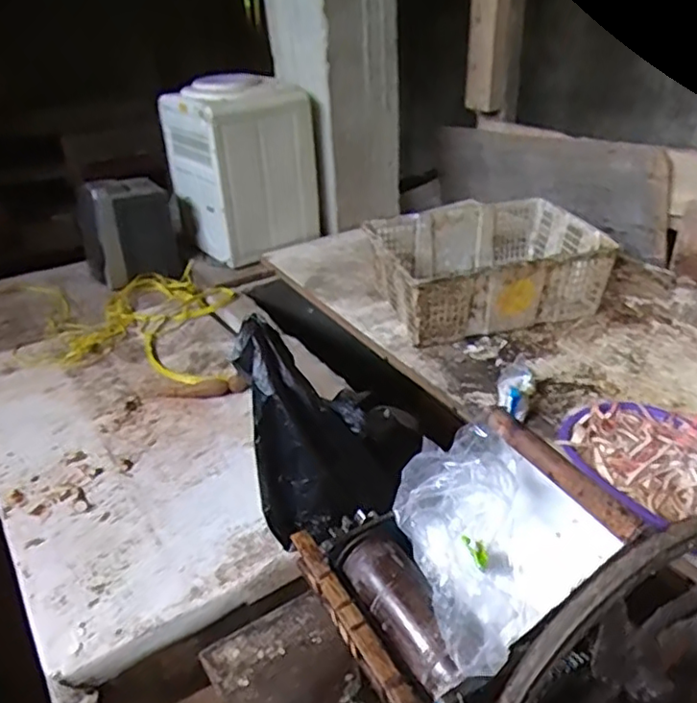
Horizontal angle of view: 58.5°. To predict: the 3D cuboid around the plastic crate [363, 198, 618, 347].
[{"bbox_3d":[0.299,-0.190,1.405,0.464,0.166,0.341,-11,33,-13],"label":"plastic crate"}]

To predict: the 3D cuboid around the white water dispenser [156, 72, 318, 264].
[{"bbox_3d":[-0.291,-0.513,1.744,0.327,0.432,0.311,-21,36,-26],"label":"white water dispenser"}]

